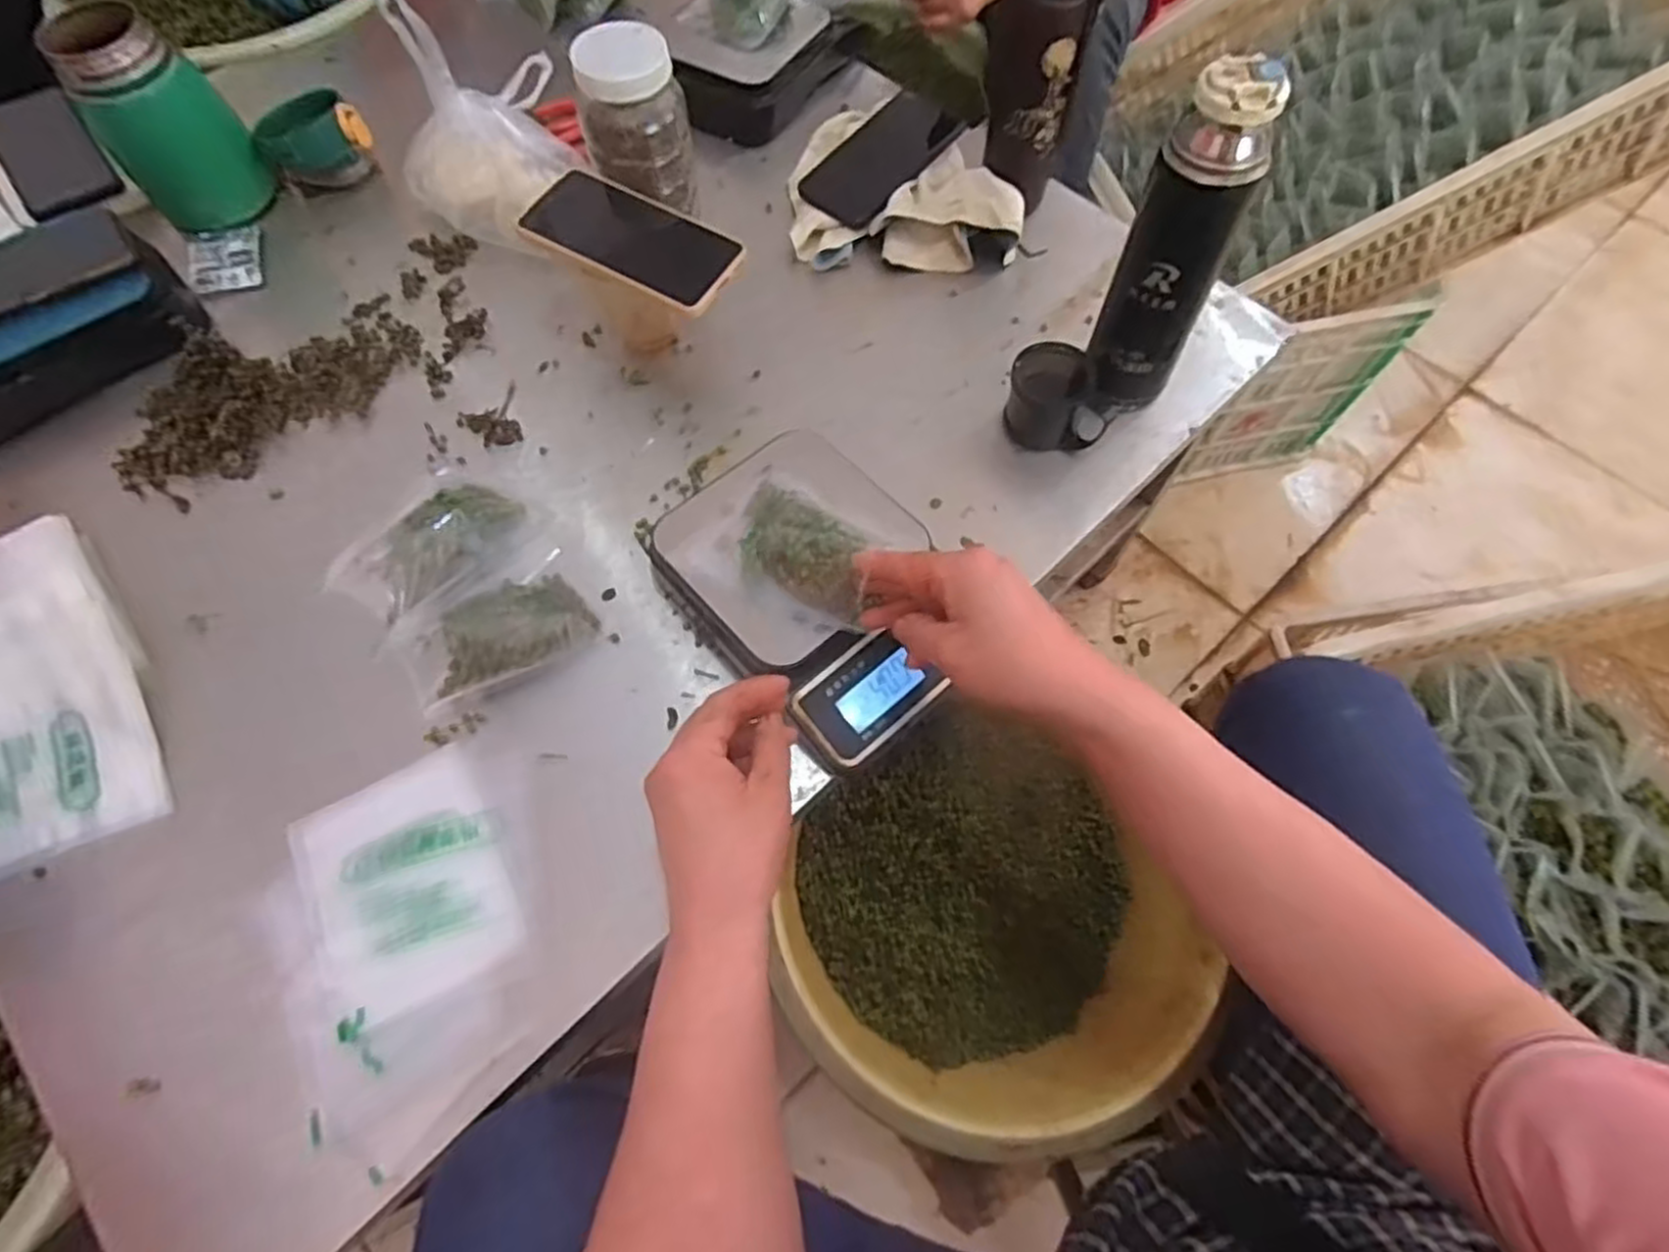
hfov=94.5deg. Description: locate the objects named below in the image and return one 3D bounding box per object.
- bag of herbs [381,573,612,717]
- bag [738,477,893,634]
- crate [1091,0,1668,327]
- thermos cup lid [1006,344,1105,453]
[{"bbox_3d":[-0.229,0.004,0.524,0.121,0.034,0.077,-33,69,-16],"label":"bag of herbs"},{"bbox_3d":[-0.021,-0.048,0.485,0.060,0.037,0.118,-41,71,-19],"label":"bag"},{"bbox_3d":[0.664,-0.668,0.909,0.613,0.143,0.480,-23,64,18],"label":"crate"},{"bbox_3d":[0.170,-0.173,0.590,0.079,0.062,0.057,16,64,6],"label":"thermos cup lid"}]

